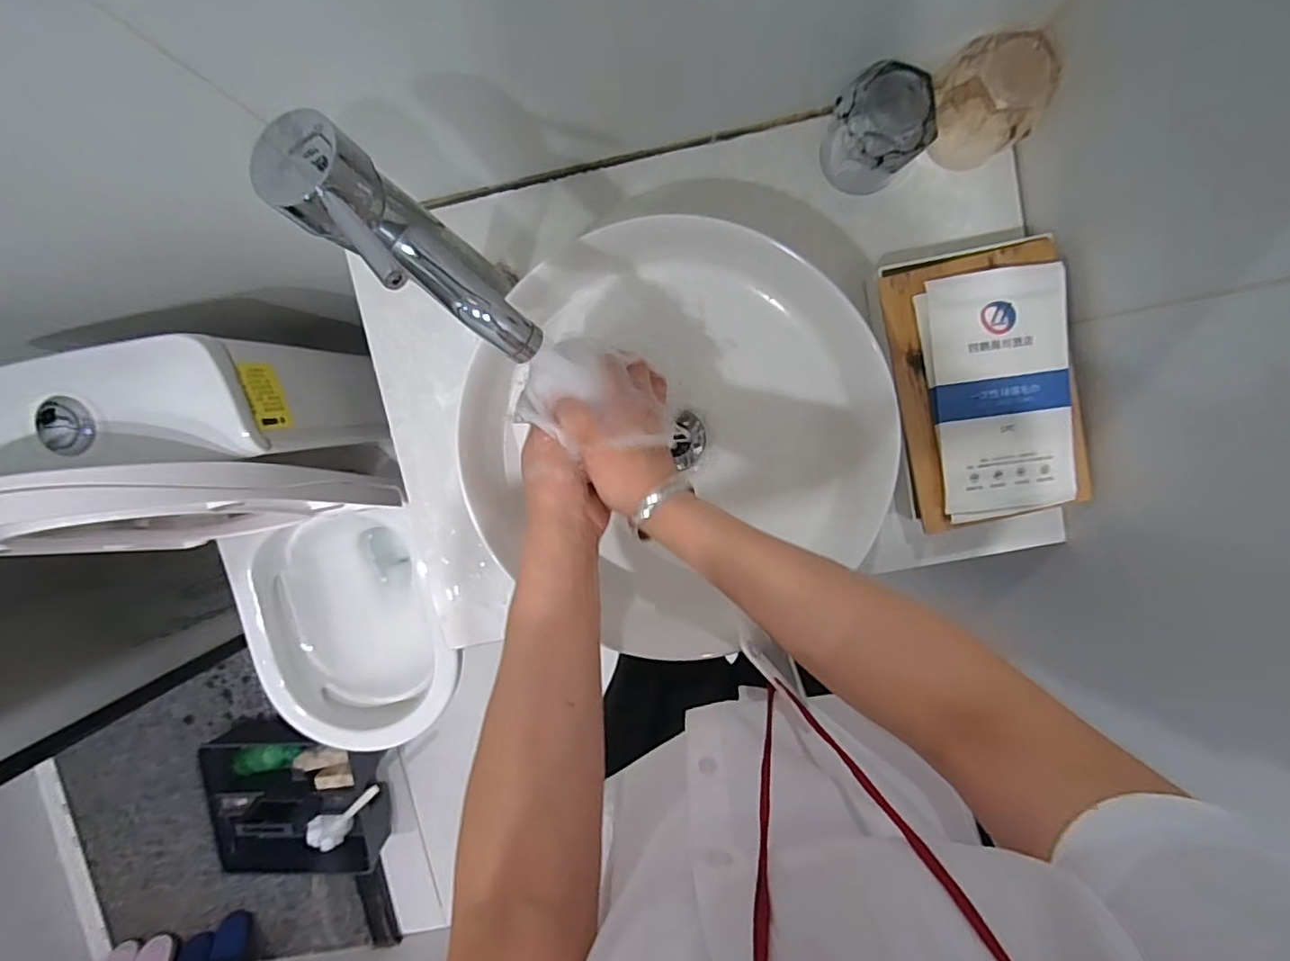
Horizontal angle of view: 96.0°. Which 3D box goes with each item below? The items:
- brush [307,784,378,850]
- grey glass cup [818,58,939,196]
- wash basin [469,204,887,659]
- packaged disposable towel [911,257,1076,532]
[{"bbox_3d":[-0.675,0.752,1.301,0.088,0.058,0.268,46,116,-1],"label":"brush"},{"bbox_3d":[0.198,-0.300,0.503,0.080,0.091,0.073,34,98,-2],"label":"grey glass cup"},{"bbox_3d":[0.025,-0.030,0.519,0.351,0.104,0.332,0,98,3],"label":"wash basin"},{"bbox_3d":[0.310,-0.074,0.507,0.115,0.020,0.210,-9,98,4],"label":"packaged disposable towel"}]

